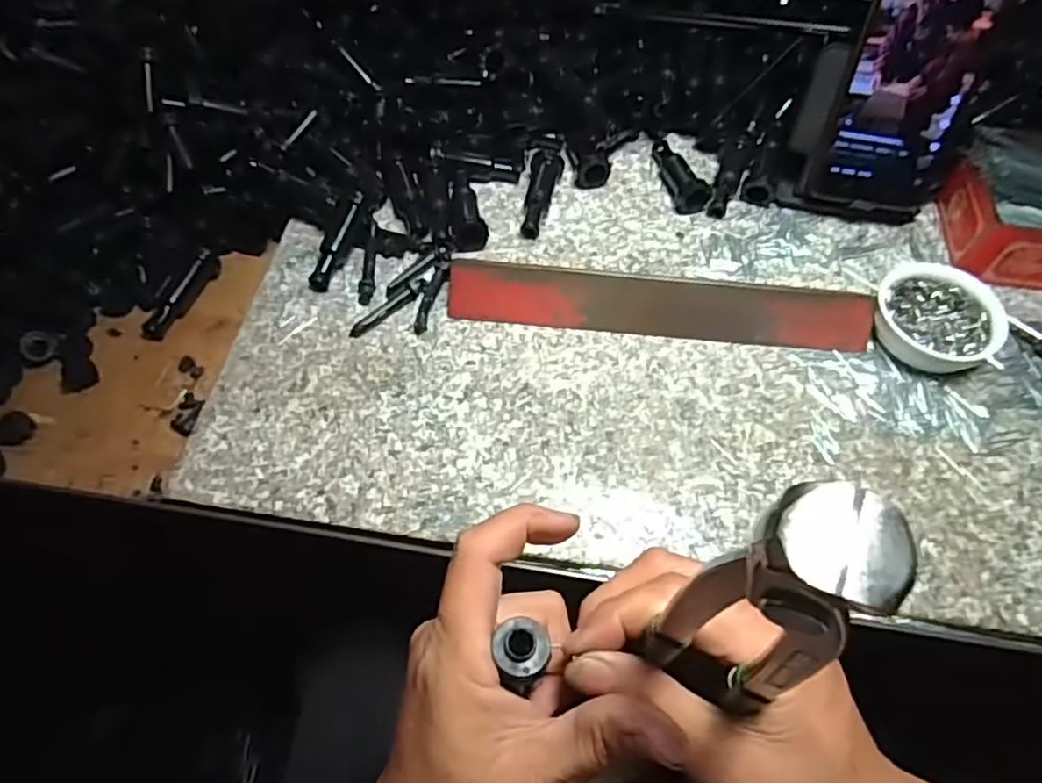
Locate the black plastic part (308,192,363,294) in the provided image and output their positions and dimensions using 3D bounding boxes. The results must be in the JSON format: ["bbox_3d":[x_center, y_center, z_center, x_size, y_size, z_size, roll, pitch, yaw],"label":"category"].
[{"bbox_3d":[-0.118,-0.098,0.437,0.010,0.013,0.069,18,75,9],"label":"black plastic part"}]

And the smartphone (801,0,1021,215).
[{"bbox_3d":[0.250,-0.198,0.424,0.093,0.169,0.012,9,34,5],"label":"smartphone"}]

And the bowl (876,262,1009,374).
[{"bbox_3d":[0.253,-0.043,0.415,0.065,0.028,0.070,1,58,-2],"label":"bowl"}]

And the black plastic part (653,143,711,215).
[{"bbox_3d":[0.112,-0.158,0.489,0.018,0.021,0.074,-15,59,-12],"label":"black plastic part"}]

